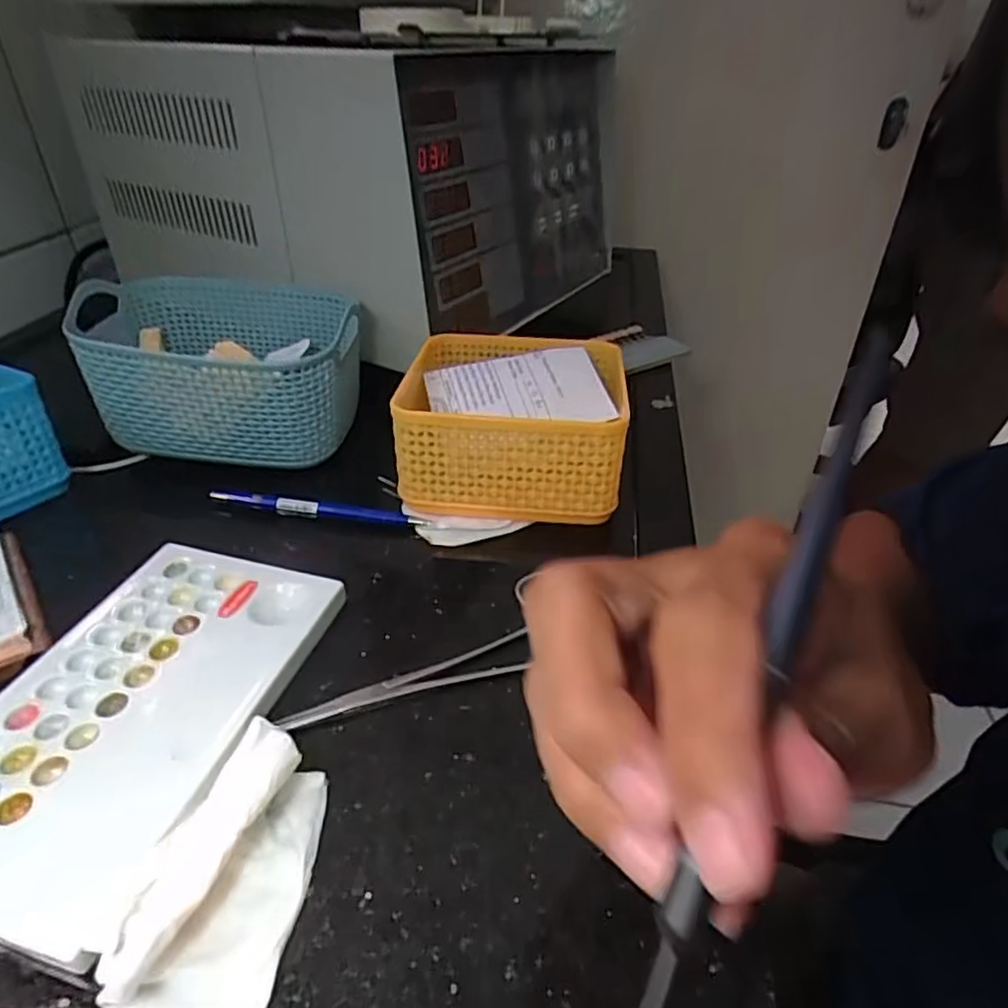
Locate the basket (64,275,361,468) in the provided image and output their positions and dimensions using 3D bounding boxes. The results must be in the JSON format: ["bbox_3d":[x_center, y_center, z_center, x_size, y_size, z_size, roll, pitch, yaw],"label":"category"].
[{"bbox_3d":[-0.185,-0.091,0.430,0.174,0.074,0.125,5,38,4],"label":"basket"}]

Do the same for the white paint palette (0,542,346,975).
[{"bbox_3d":[-0.140,0.071,0.242,0.102,0.006,0.153,13,38,10],"label":"white paint palette"}]

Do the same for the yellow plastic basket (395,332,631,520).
[{"bbox_3d":[0.005,-0.058,0.403,0.133,0.058,0.137,5,38,5],"label":"yellow plastic basket"}]

